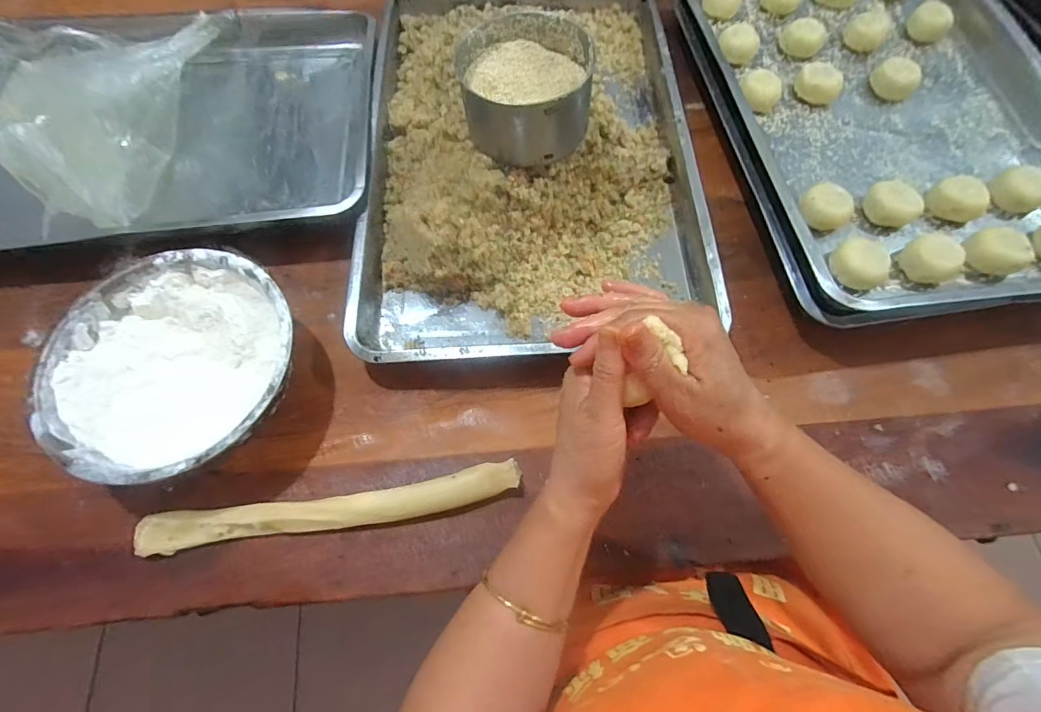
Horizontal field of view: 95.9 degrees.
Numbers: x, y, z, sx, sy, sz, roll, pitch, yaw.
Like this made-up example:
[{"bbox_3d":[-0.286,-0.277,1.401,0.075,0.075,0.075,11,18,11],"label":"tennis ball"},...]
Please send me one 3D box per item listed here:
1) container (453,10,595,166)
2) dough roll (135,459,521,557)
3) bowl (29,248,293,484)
[{"bbox_3d":[0.005,-0.281,0.495,0.136,0.076,0.132,0,67,-1],"label":"container"},{"bbox_3d":[-0.173,0.144,0.438,0.344,0.024,0.036,-8,67,-4],"label":"dough roll"},{"bbox_3d":[-0.319,0.013,0.460,0.212,0.087,0.217,0,67,-1],"label":"bowl"}]

